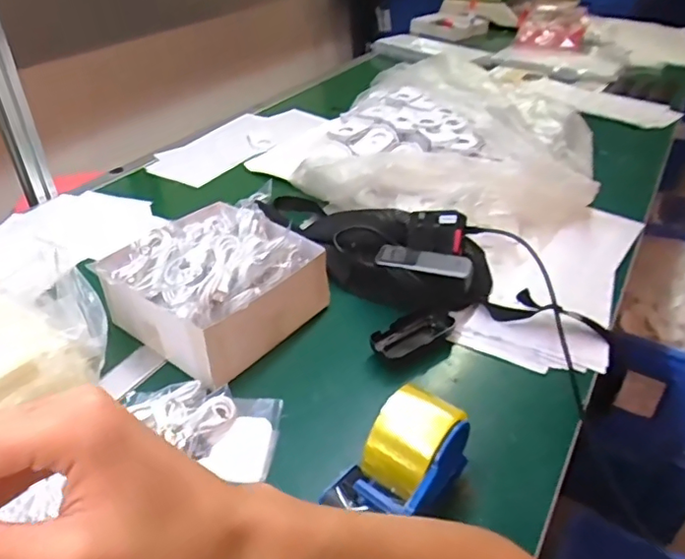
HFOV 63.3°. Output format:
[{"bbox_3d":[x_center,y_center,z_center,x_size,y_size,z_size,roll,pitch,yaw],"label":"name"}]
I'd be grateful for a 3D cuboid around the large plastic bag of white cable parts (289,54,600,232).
[{"bbox_3d":[0.224,-0.296,1.102,0.513,0.109,0.654,11,37,15],"label":"large plastic bag of white cable parts"}]

